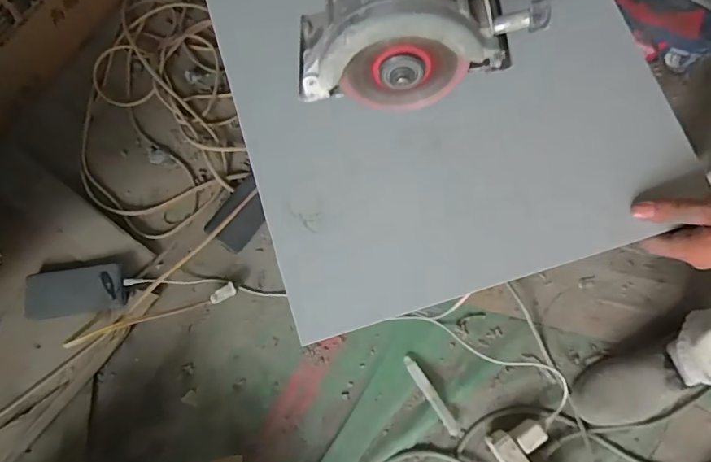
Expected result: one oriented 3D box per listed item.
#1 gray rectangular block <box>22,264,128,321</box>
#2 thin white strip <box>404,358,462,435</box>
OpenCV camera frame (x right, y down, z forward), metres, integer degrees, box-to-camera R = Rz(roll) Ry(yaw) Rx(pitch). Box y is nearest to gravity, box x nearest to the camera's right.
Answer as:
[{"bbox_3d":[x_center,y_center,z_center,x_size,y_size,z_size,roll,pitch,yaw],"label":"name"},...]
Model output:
[{"bbox_3d":[-0.453,0.098,0.767,0.158,0.041,0.076,-6,76,-4],"label":"gray rectangular block"},{"bbox_3d":[0.125,0.269,0.779,0.019,0.018,0.141,-33,79,-10],"label":"thin white strip"}]

